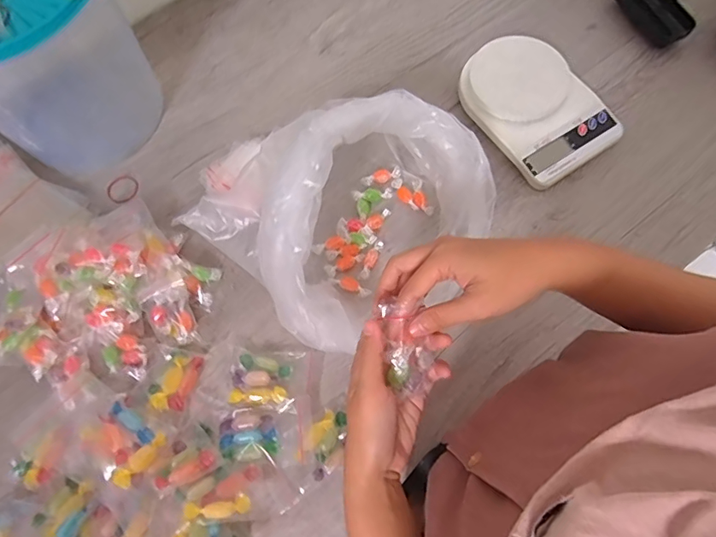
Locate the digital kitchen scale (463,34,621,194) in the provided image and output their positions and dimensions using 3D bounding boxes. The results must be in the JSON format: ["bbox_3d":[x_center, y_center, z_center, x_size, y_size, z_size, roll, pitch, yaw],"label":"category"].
[{"bbox_3d":[0.203,-0.188,0.549,0.128,0.039,0.173,-35,71,-10],"label":"digital kitchen scale"}]

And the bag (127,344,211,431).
[{"bbox_3d":[-0.185,0.111,0.459,0.058,0.017,0.068,11,70,7],"label":"bag"}]

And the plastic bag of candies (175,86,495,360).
[{"bbox_3d":[-0.026,-0.075,0.458,0.231,0.146,0.275,-43,73,-13],"label":"plastic bag of candies"}]

